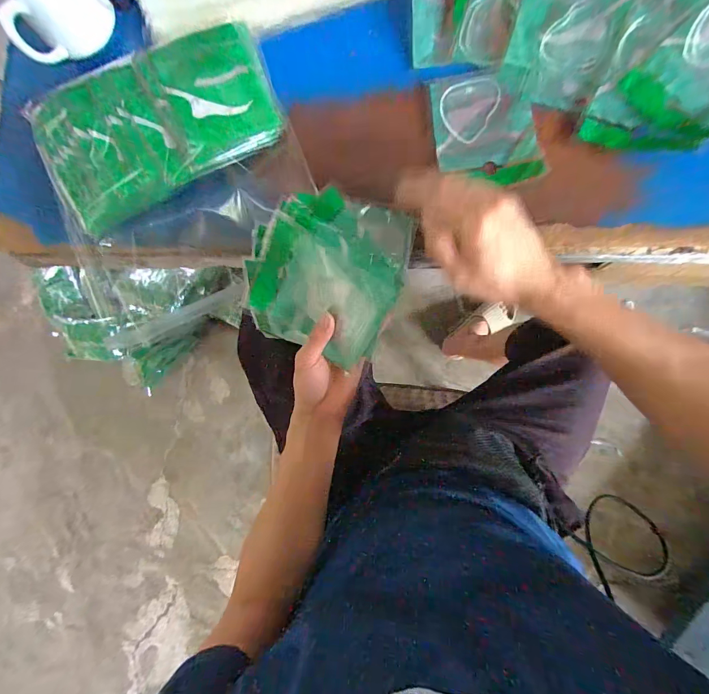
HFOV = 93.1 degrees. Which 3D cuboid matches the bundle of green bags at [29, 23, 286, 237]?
[{"bbox_3d":[-0.220,-0.248,0.380,0.270,0.056,0.147,-27,83,7],"label":"bundle of green bags"}]

